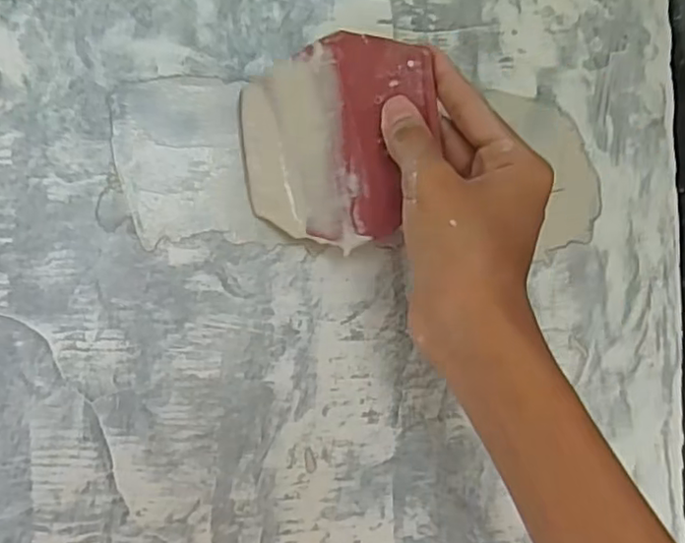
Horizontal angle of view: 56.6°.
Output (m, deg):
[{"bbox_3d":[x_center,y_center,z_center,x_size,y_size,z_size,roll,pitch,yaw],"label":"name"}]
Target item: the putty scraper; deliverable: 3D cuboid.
[{"bbox_3d":[-0.003,-0.064,0.307,0.091,0.093,0.009,0,-5,7],"label":"putty scraper"}]

